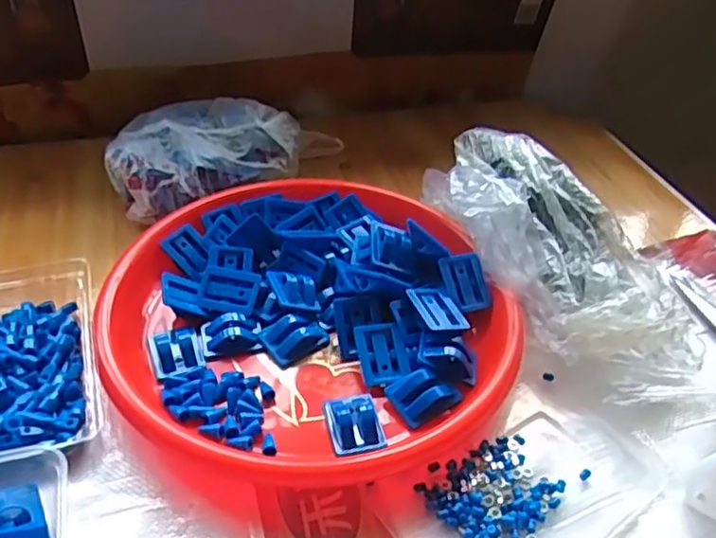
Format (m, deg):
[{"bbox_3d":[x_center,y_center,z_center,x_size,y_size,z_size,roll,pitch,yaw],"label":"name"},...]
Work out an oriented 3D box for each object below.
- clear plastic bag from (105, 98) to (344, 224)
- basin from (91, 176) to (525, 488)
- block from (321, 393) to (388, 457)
[{"bbox_3d":[-0.127,-0.116,0.640,0.236,0.065,0.113,-29,50,-33],"label":"clear plastic bag"},{"bbox_3d":[-0.037,0.025,0.488,0.280,0.050,0.266,-9,41,-15],"label":"basin"},{"bbox_3d":[-0.003,0.100,0.426,0.033,0.010,0.036,-15,68,-4],"label":"block"}]

